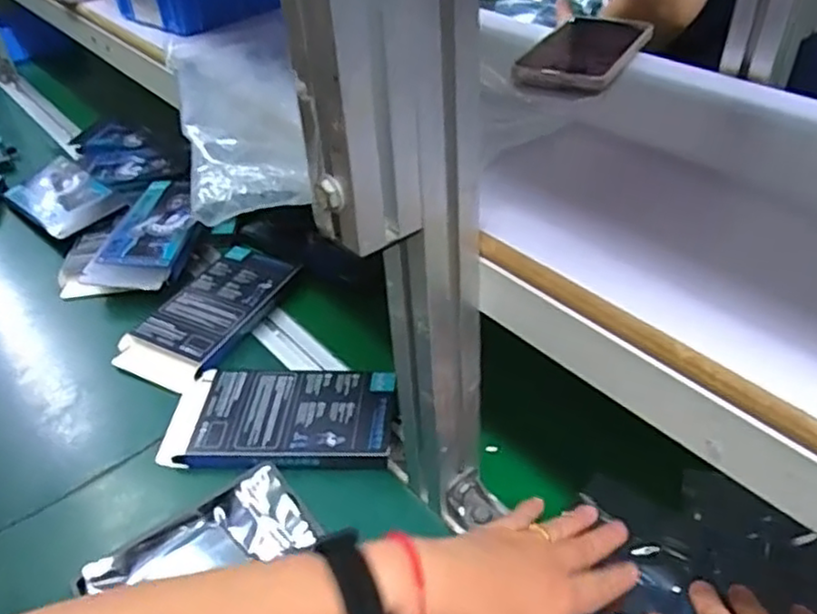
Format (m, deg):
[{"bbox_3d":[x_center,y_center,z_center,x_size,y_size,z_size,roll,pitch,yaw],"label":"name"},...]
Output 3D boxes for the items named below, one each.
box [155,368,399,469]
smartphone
[{"bbox_3d":[-0.107,0.095,0.581,0.192,0.029,0.099,1,39,4],"label":"box"},{"bbox_3d":[0.155,-0.224,0.588,0.080,0.013,0.178,16,43,21],"label":"smartphone"}]

